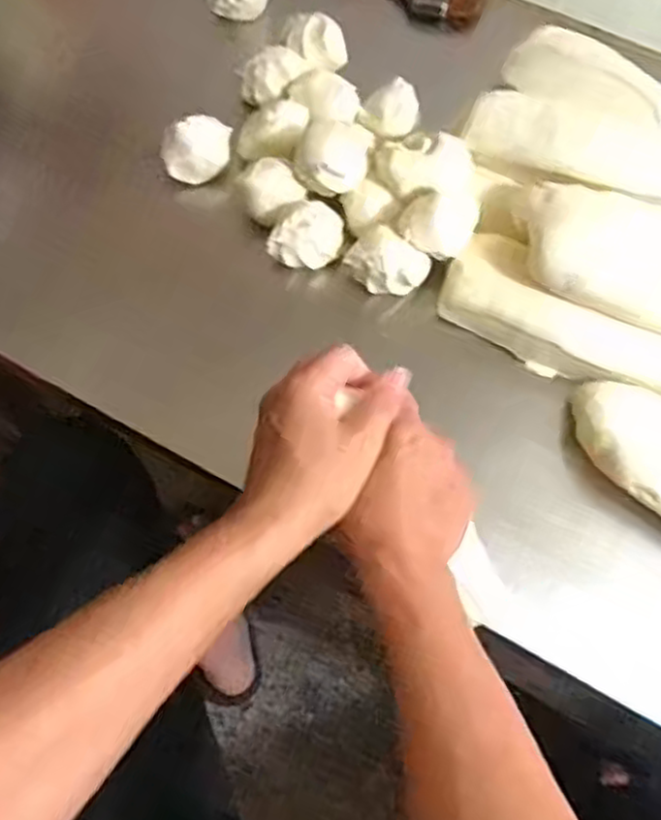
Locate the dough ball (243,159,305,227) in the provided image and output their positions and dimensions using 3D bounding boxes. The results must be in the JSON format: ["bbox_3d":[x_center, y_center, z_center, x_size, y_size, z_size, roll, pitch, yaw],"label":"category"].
[{"bbox_3d":[-0.051,-0.190,0.640,0.045,0.036,0.039,-33,72,-14],"label":"dough ball"}]

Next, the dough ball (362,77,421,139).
[{"bbox_3d":[0.056,-0.275,0.673,0.047,0.032,0.037,7,67,2],"label":"dough ball"}]

